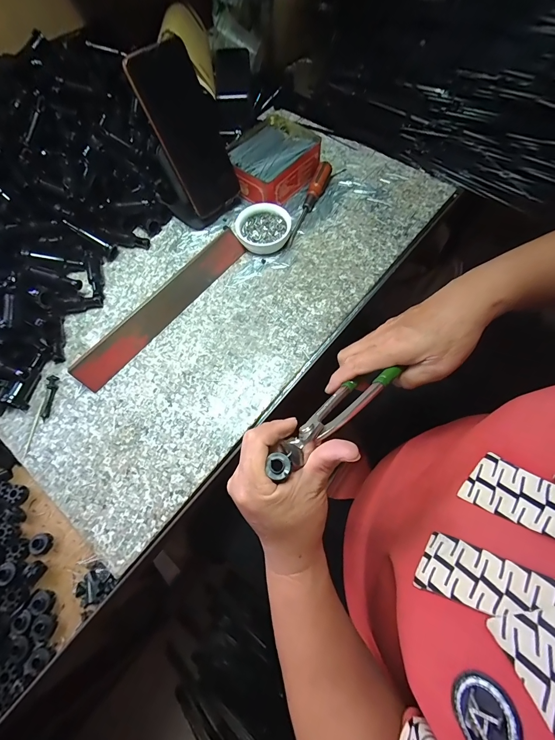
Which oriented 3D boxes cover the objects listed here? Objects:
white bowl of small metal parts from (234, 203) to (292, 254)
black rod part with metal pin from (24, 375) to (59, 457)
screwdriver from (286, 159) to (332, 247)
[{"bbox_3d":[-0.019,-0.190,0.433,0.072,0.027,0.058,-8,67,0],"label":"white bowl of small metal parts"},{"bbox_3d":[-0.262,0.048,0.353,0.014,0.010,0.087,5,68,5],"label":"black rod part with metal pin"},{"bbox_3d":[0.044,-0.235,0.450,0.019,0.025,0.144,21,70,11],"label":"screwdriver"}]

